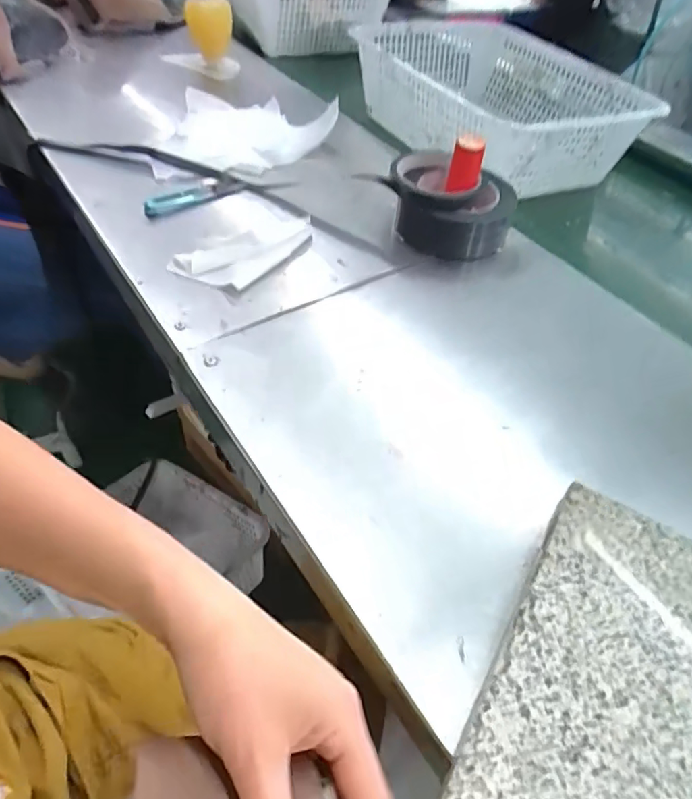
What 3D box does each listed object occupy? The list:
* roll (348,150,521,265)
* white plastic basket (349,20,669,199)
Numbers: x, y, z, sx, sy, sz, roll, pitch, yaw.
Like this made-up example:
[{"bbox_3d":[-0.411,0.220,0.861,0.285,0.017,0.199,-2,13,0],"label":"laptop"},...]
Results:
[{"bbox_3d":[0.113,-0.217,0.580,0.124,0.053,0.130,-27,57,-27],"label":"roll"},{"bbox_3d":[0.232,-0.438,0.795,0.318,0.114,0.381,-17,53,-20],"label":"white plastic basket"}]

